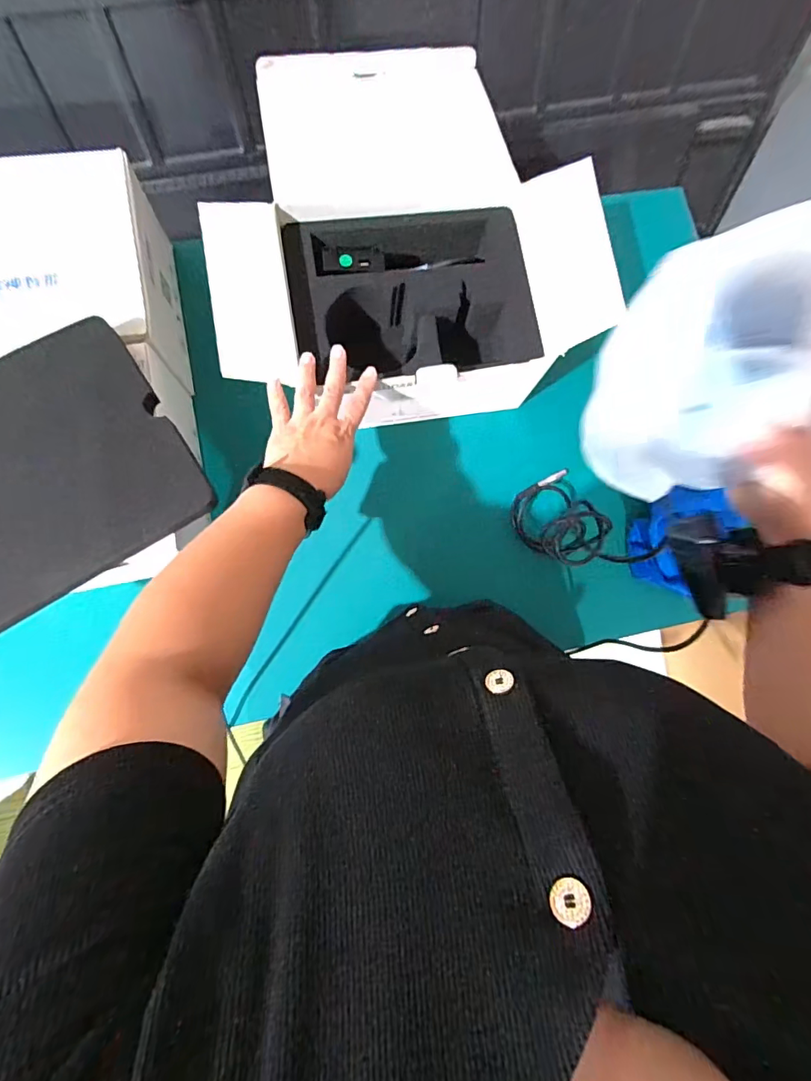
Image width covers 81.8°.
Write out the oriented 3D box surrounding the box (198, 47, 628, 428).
[{"bbox_3d":[-0.010,-0.355,0.541,0.398,0.133,0.426,-9,83,-7],"label":"box"}]

